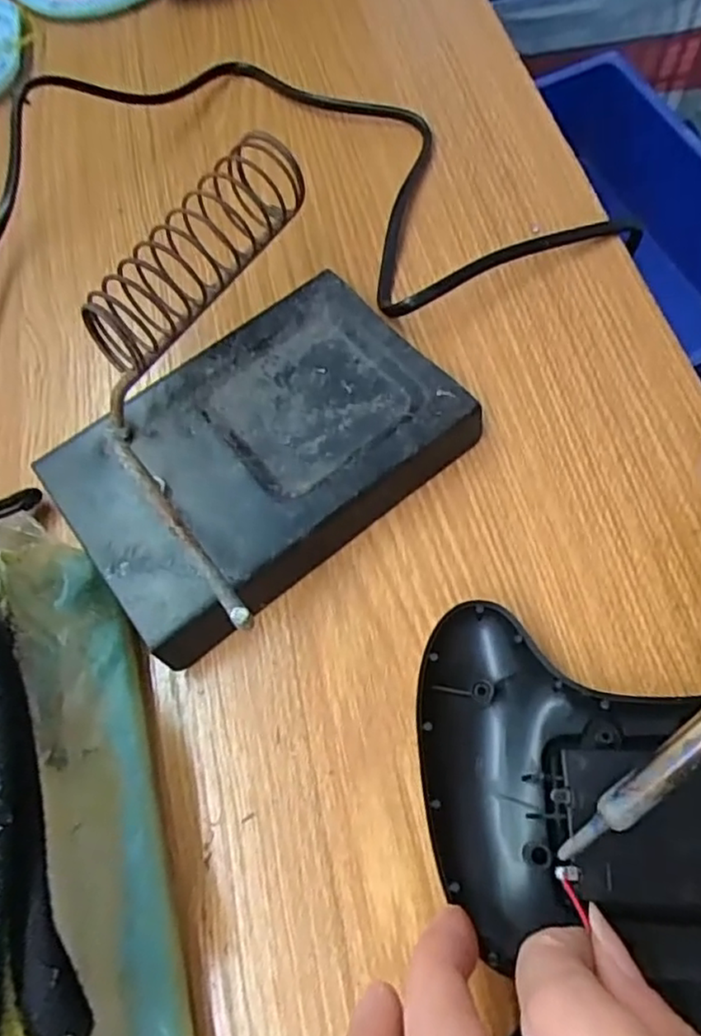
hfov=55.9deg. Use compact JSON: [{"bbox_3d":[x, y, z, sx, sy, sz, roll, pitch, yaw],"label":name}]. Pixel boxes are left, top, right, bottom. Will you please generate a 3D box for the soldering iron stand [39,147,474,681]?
[{"bbox_3d":[-0.046,-0.047,0.220,0.127,0.055,0.159,-36,66,-11],"label":"soldering iron stand"}]

